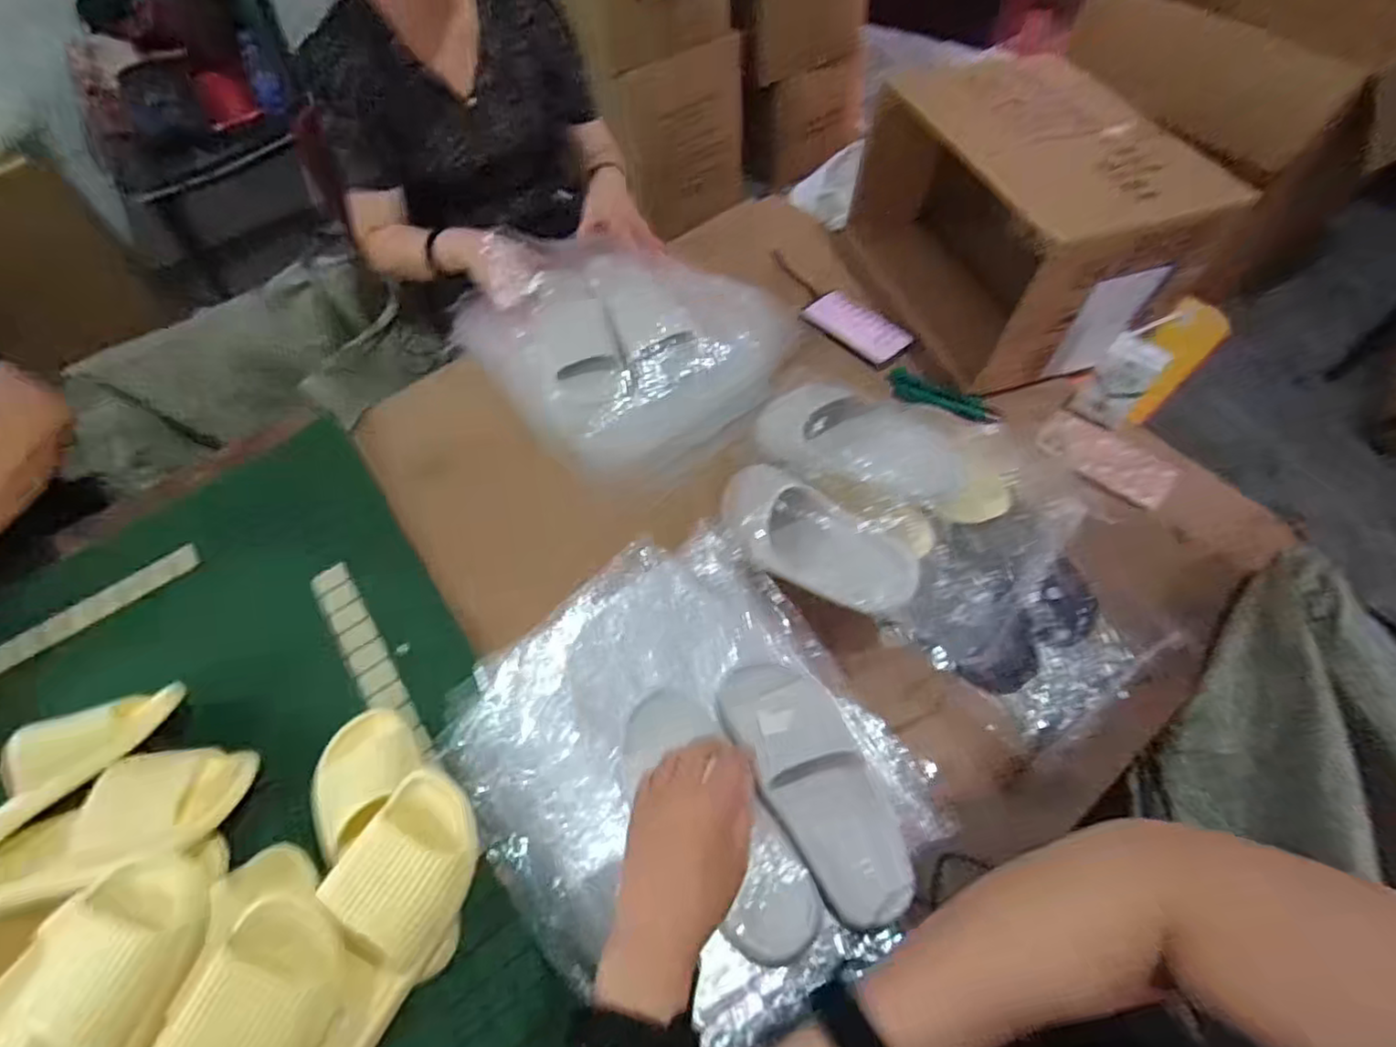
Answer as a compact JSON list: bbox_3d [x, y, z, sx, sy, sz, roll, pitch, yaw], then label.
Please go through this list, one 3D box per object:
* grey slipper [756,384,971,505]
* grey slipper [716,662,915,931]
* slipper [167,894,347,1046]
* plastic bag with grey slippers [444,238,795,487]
[{"bbox_3d":[0.176,-0.090,0.735,0.233,0.064,0.116,35,65,22],"label":"grey slipper"},{"bbox_3d":[0.112,0.245,0.638,0.094,0.061,0.253,-25,60,-12],"label":"grey slipper"},{"bbox_3d":[-0.372,0.433,0.527,0.090,0.057,0.256,22,79,15],"label":"slipper"},{"bbox_3d":[-0.096,-0.267,0.941,0.427,0.082,0.388,41,75,13],"label":"plastic bag with grey slippers"}]

